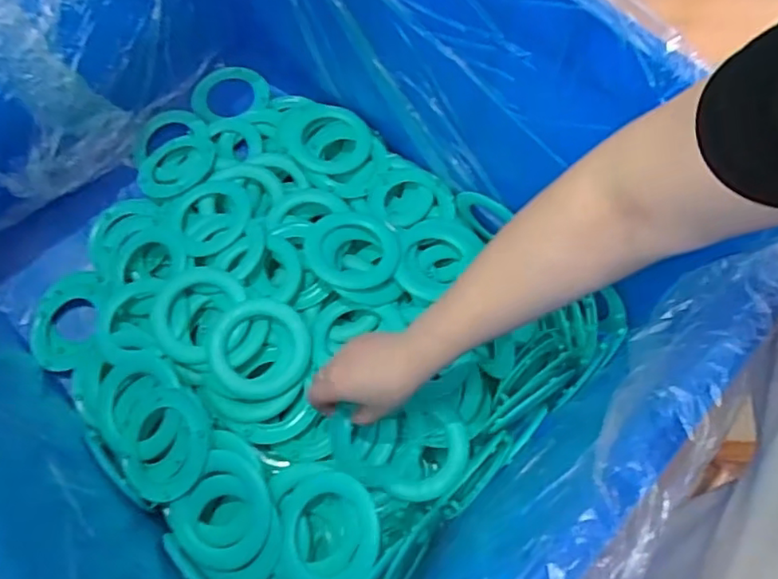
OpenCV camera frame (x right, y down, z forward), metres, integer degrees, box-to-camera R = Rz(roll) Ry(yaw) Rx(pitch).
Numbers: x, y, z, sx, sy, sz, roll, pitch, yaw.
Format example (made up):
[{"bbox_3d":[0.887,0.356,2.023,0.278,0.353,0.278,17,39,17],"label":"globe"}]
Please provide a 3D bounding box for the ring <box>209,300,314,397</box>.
[{"bbox_3d":[-0.138,0.062,0.619,0.106,0.024,0.101,1,69,-2],"label":"ring"}]

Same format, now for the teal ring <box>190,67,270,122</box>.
[{"bbox_3d":[-0.226,-0.272,0.817,0.111,0.029,0.092,-5,70,-4],"label":"teal ring"}]

